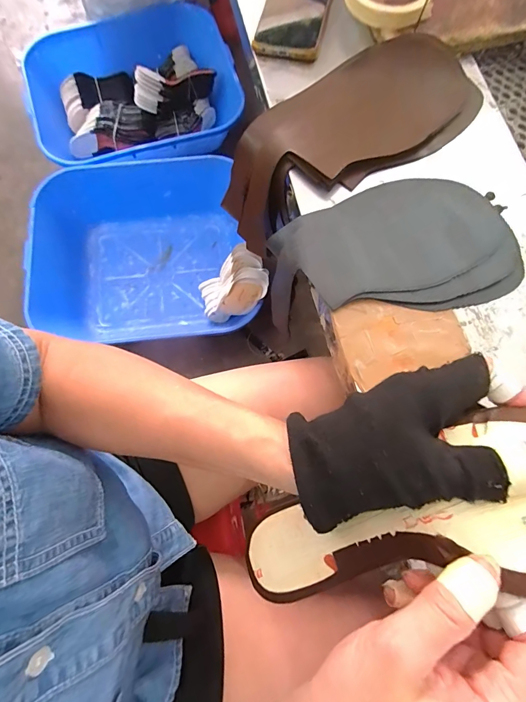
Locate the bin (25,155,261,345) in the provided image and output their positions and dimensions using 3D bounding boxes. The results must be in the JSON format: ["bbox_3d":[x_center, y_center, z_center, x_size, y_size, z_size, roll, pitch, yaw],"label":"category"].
[{"bbox_3d":[-0.377,-0.272,1.054,0.589,0.201,0.526,-4,77,-2],"label":"bin"}]

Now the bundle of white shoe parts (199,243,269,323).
[{"bbox_3d":[-0.090,-0.156,0.963,0.081,0.266,0.133,4,75,-30],"label":"bundle of white shoe parts"}]

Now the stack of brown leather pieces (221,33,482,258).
[{"bbox_3d":[0.083,-0.227,0.400,0.284,0.091,0.122,-27,78,11],"label":"stack of brown leather pieces"}]

